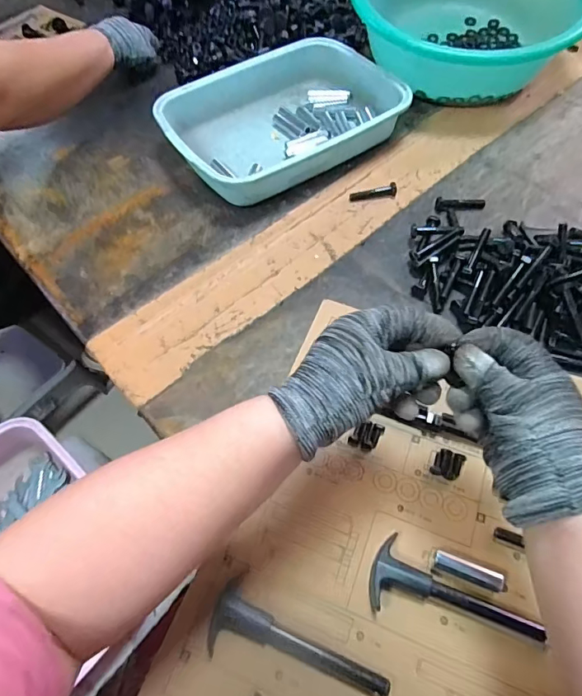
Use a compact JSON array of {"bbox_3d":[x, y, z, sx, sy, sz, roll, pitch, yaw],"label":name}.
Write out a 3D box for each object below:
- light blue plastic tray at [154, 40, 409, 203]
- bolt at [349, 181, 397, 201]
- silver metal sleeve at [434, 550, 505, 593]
[{"bbox_3d":[-0.019,-0.330,0.650,0.310,0.060,0.225,-31,60,-16],"label":"light blue plastic tray"},{"bbox_3d":[0.107,-0.201,0.593,0.061,0.012,0.016,-12,57,-4],"label":"bolt"},{"bbox_3d":[0.134,0.168,0.347,0.049,0.017,0.016,18,60,15],"label":"silver metal sleeve"}]

